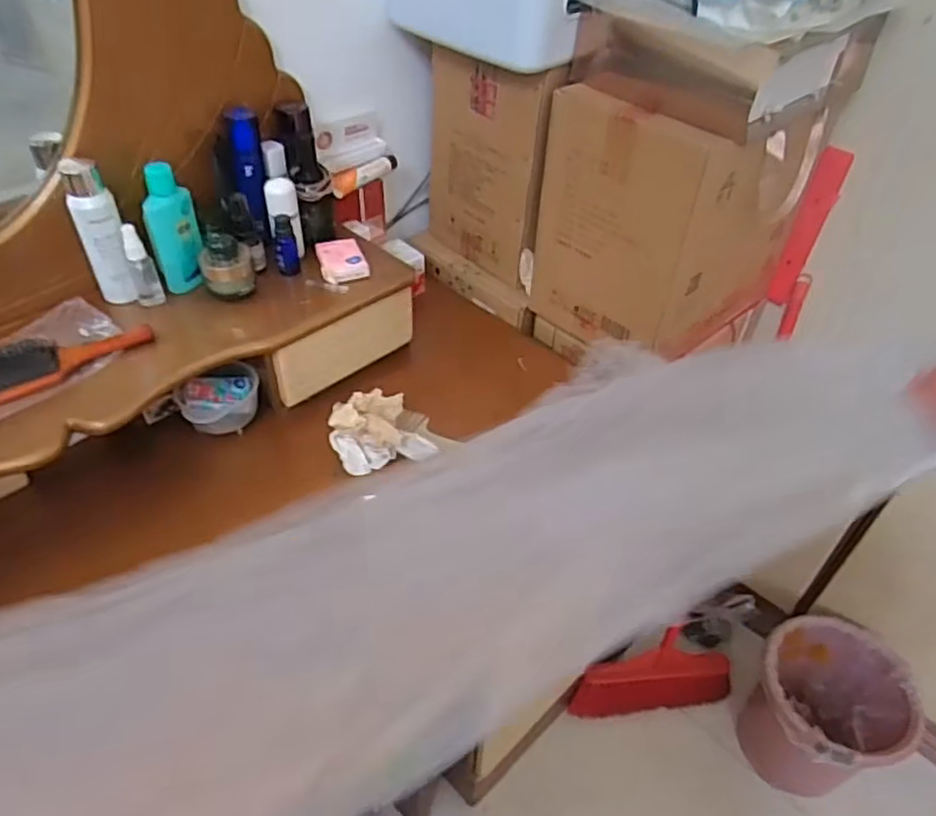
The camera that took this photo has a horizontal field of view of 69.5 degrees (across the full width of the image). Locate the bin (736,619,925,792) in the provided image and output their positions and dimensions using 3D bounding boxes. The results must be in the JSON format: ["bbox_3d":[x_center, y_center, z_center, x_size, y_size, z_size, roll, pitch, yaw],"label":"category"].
[{"bbox_3d":[0.694,0.601,1.365,0.283,0.329,0.265,1,43,-1],"label":"bin"}]

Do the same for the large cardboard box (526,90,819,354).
[{"bbox_3d":[0.298,-0.284,0.960,0.258,0.324,0.318,35,52,30],"label":"large cardboard box"}]

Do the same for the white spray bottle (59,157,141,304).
[{"bbox_3d":[-0.424,-0.202,0.782,0.053,0.162,0.040,-17,46,-19],"label":"white spray bottle"}]

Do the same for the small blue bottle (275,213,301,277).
[{"bbox_3d":[-0.236,-0.211,0.880,0.029,0.081,0.024,-10,44,-12],"label":"small blue bottle"}]

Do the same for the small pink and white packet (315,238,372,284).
[{"bbox_3d":[-0.169,-0.199,0.898,0.061,0.022,0.081,-15,46,-18],"label":"small pink and white packet"}]

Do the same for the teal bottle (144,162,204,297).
[{"bbox_3d":[-0.355,-0.214,0.813,0.056,0.145,0.033,-17,46,-19],"label":"teal bottle"}]

